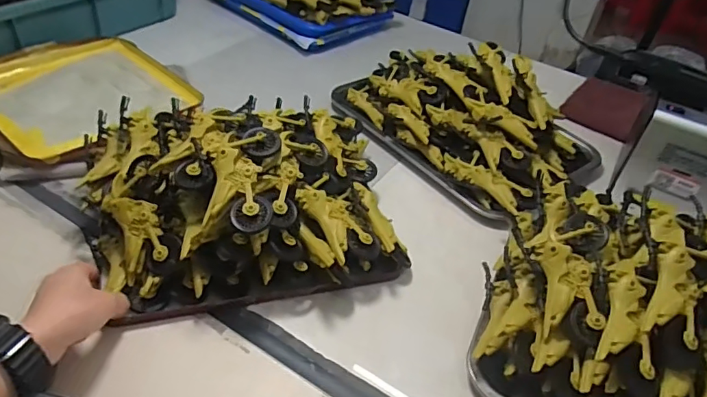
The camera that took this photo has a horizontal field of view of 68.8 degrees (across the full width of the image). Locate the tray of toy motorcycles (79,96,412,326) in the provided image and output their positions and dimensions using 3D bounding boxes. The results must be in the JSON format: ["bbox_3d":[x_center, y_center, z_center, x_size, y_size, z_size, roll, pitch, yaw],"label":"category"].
[{"bbox_3d":[-0.110,-0.017,0.543,0.304,0.121,0.229,-5,42,-14],"label":"tray of toy motorcycles"}]

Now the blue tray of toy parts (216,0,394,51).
[{"bbox_3d":[-0.117,-0.394,1.004,0.336,0.085,0.216,31,45,23],"label":"blue tray of toy parts"}]

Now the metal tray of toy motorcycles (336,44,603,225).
[{"bbox_3d":[0.158,-0.133,0.730,0.233,0.113,0.356,-30,53,-35],"label":"metal tray of toy motorcycles"}]

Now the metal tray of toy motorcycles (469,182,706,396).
[{"bbox_3d":[0.296,0.127,0.442,0.352,0.131,0.209,21,43,15],"label":"metal tray of toy motorcycles"}]

